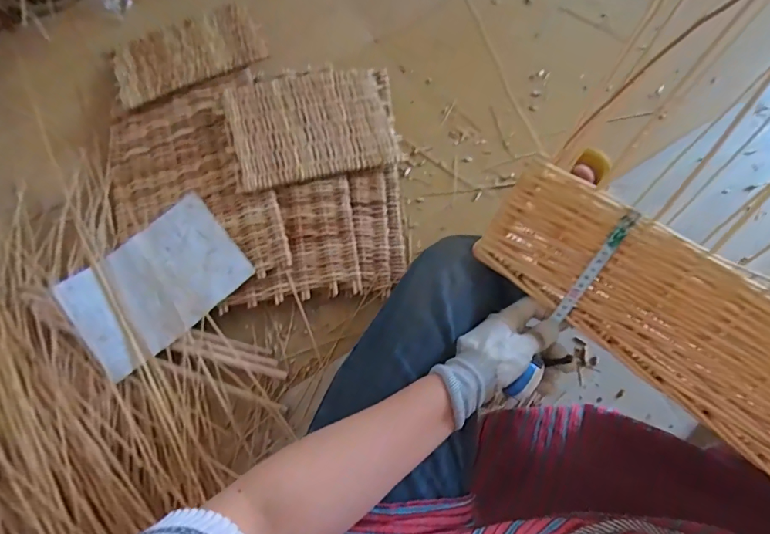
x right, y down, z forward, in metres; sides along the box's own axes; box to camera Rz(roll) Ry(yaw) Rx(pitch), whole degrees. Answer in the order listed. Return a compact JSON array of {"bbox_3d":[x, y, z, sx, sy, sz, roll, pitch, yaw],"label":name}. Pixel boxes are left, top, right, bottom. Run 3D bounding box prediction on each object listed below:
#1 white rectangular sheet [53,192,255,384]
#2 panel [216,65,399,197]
[{"bbox_3d":[-0.429,0.029,0.854,0.309,0.023,0.220,-40,76,-11],"label":"white rectangular sheet"},{"bbox_3d":[-0.145,-0.306,0.951,0.346,0.028,0.267,-14,74,-12],"label":"panel"}]

